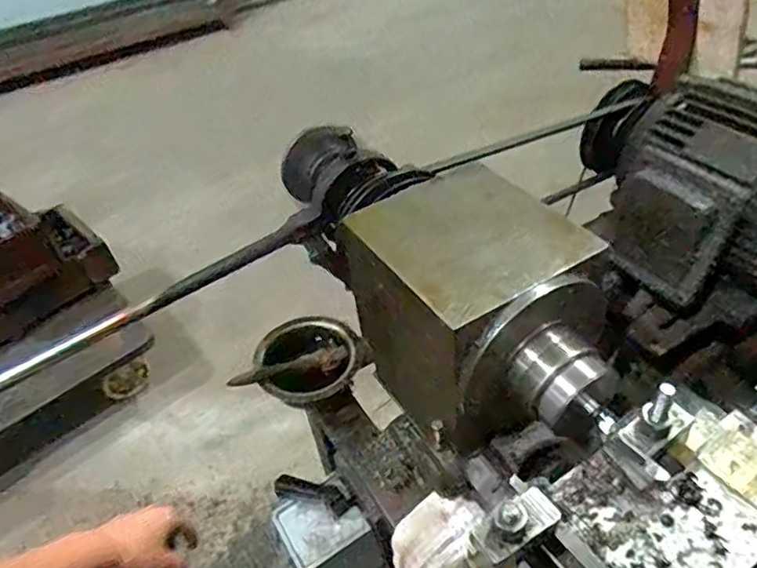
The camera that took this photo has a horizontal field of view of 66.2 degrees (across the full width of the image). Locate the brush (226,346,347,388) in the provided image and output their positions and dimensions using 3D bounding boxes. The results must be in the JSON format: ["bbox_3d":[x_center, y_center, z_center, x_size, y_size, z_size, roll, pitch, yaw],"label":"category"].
[{"bbox_3d":[-0.116,0.105,0.730,0.152,0.027,0.034,-11,39,-29],"label":"brush"}]

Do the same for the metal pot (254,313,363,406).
[{"bbox_3d":[-0.087,0.099,0.743,0.127,0.041,0.132,-4,41,3],"label":"metal pot"}]

